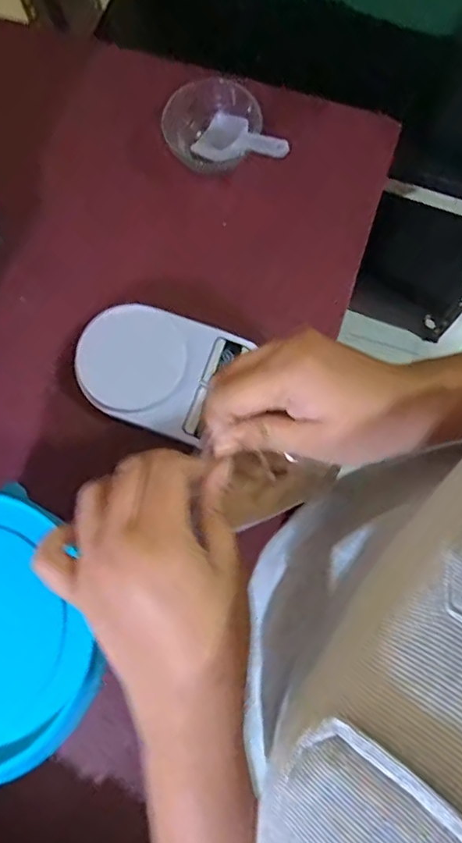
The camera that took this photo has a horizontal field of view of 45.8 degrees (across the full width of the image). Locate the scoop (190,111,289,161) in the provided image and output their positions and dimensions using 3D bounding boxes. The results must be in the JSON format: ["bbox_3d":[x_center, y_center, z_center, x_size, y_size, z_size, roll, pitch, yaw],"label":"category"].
[{"bbox_3d":[0.014,-0.348,0.676,0.132,0.021,0.055,25,77,29],"label":"scoop"}]

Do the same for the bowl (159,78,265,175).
[{"bbox_3d":[-0.021,-0.371,0.683,0.107,0.047,0.101,0,76,1],"label":"bowl"}]

